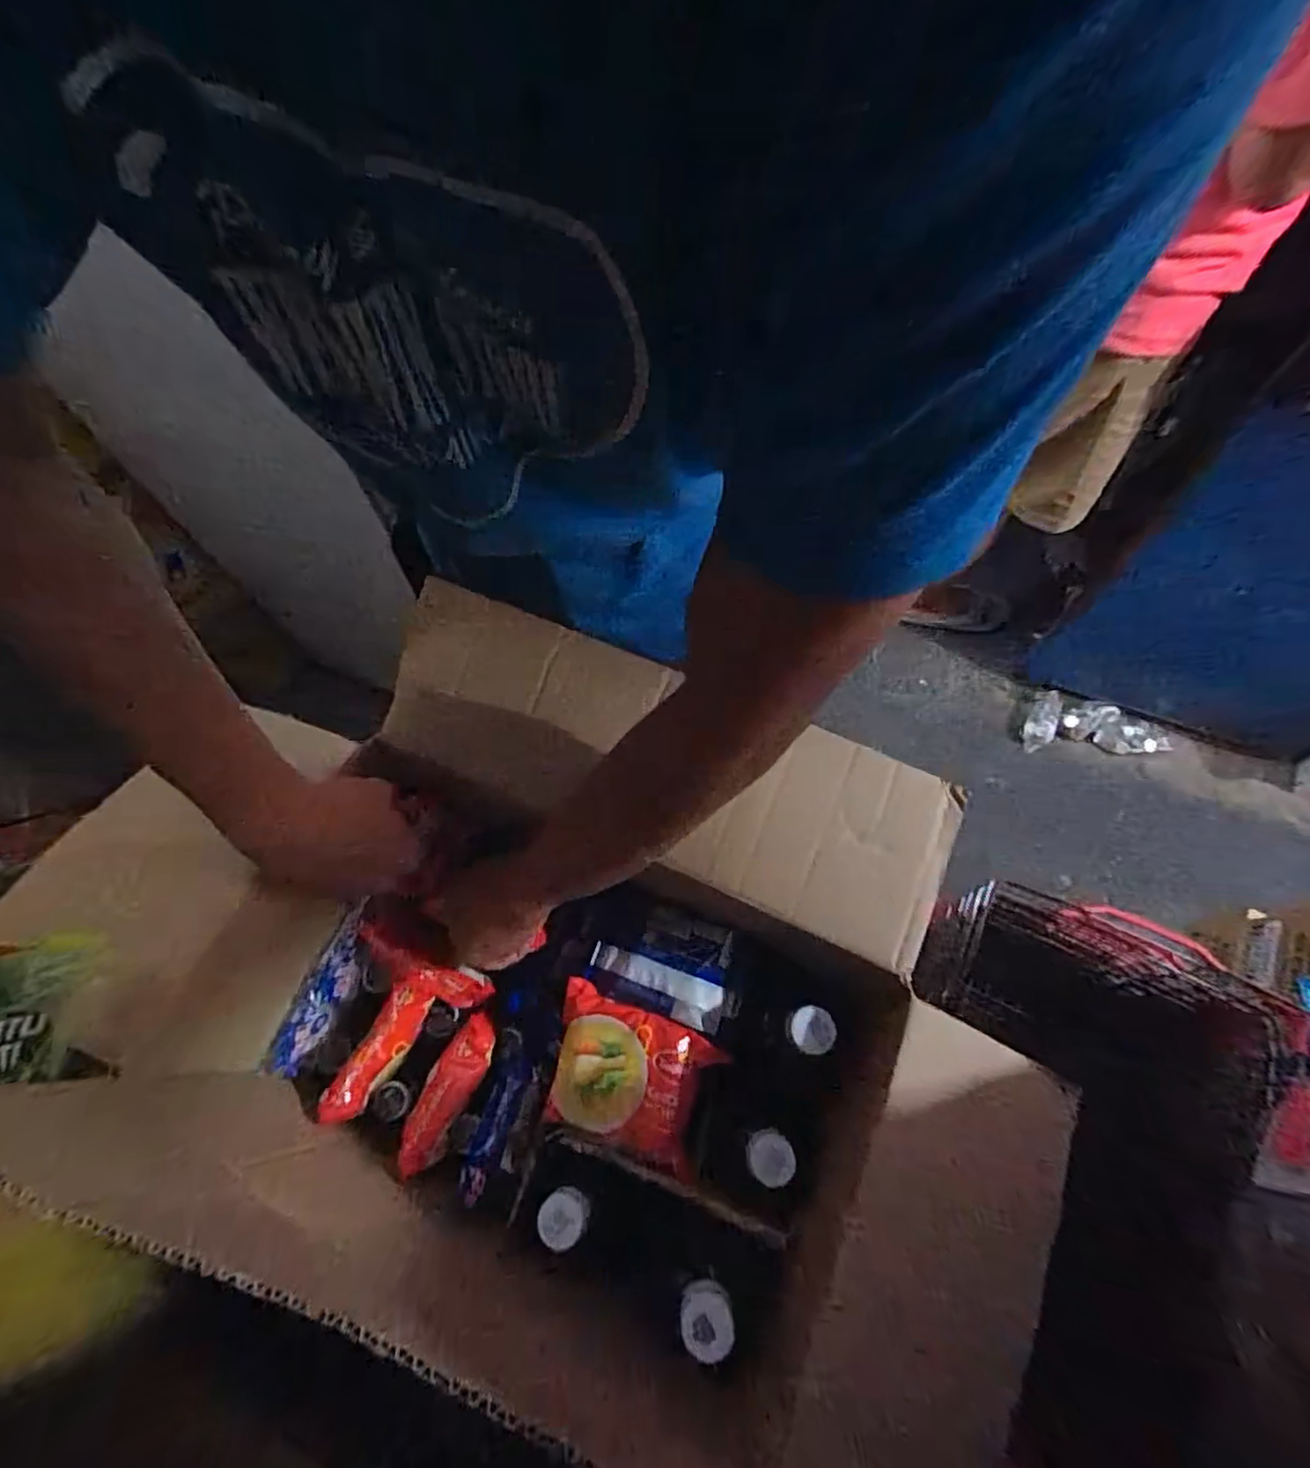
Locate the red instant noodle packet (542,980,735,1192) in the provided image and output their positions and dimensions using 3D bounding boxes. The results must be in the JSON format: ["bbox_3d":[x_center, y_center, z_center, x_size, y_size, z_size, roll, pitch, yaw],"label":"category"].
[{"bbox_3d":[-0.023,0.255,0.471,0.124,0.040,0.092,21,67,12],"label":"red instant noodle packet"}]

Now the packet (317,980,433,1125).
[{"bbox_3d":[-0.222,0.257,0.513,0.031,0.026,0.108,23,67,13],"label":"packet"}]

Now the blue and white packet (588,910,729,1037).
[{"bbox_3d":[0.009,0.182,0.507,0.113,0.040,0.072,8,71,26],"label":"blue and white packet"}]

